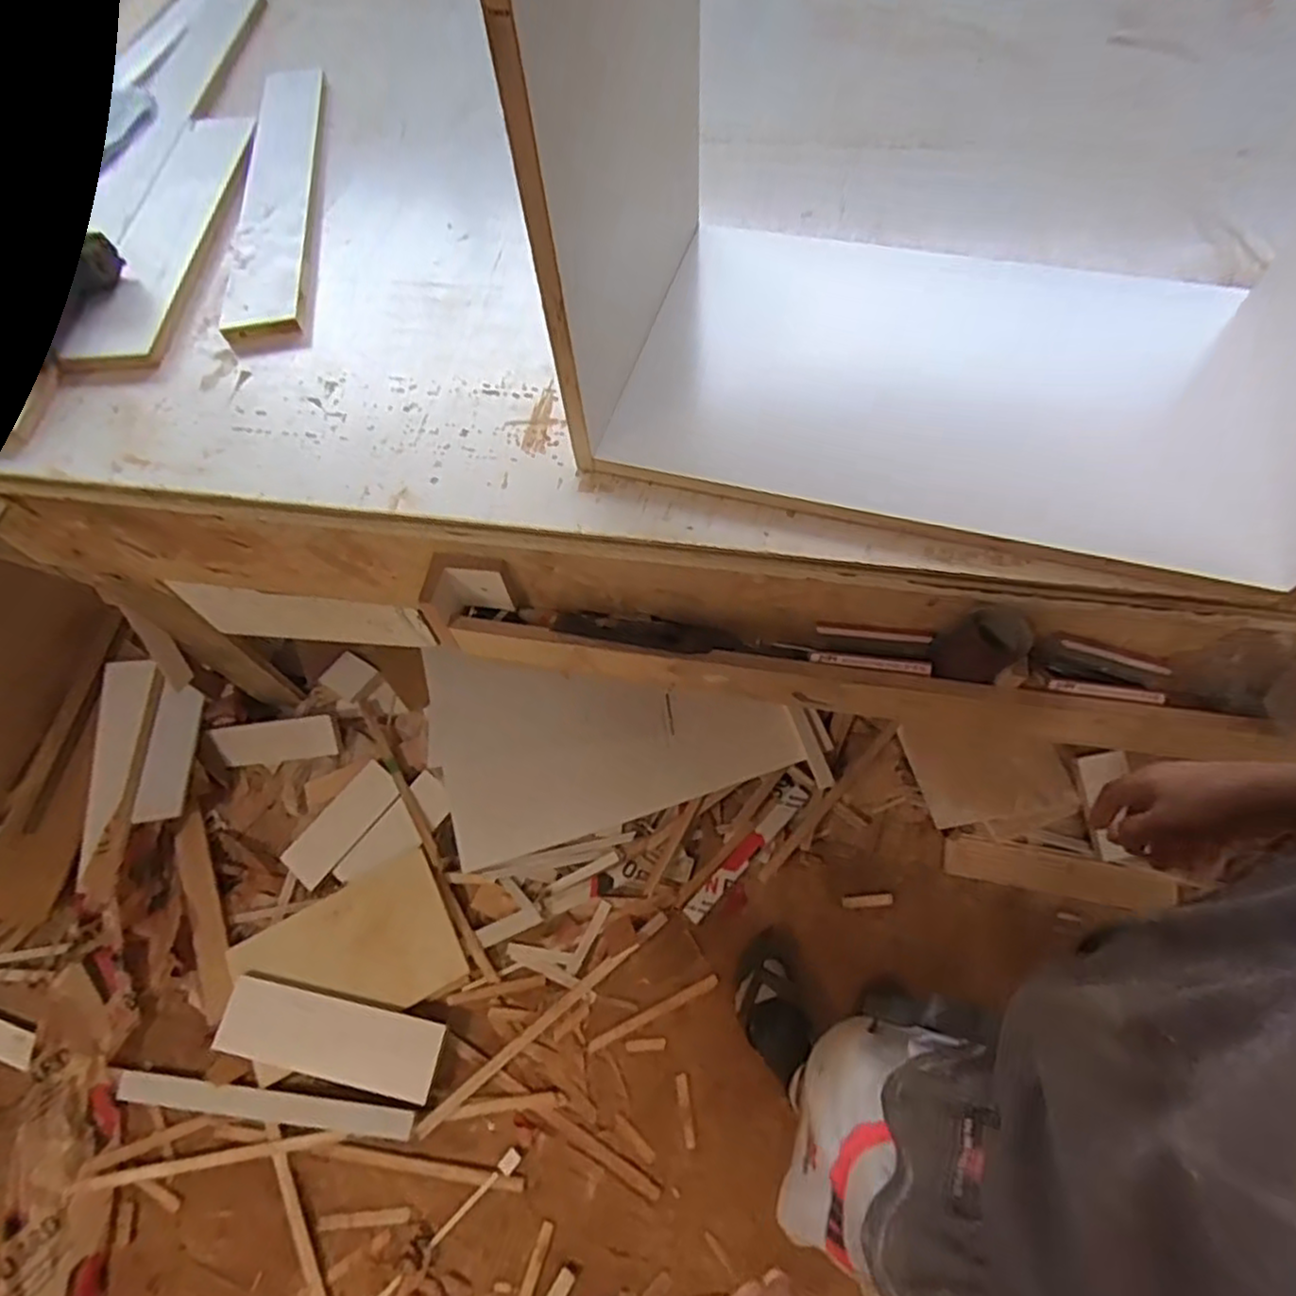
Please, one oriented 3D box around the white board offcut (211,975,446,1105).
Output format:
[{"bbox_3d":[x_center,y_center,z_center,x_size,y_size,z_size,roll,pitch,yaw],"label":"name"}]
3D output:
[{"bbox_3d":[-0.502,0.609,1.123,0.348,0.027,0.115,10,75,6],"label":"white board offcut"}]

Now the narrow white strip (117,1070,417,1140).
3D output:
[{"bbox_3d":[-0.597,0.706,1.103,0.484,0.024,0.041,4,61,6],"label":"narrow white strip"}]

